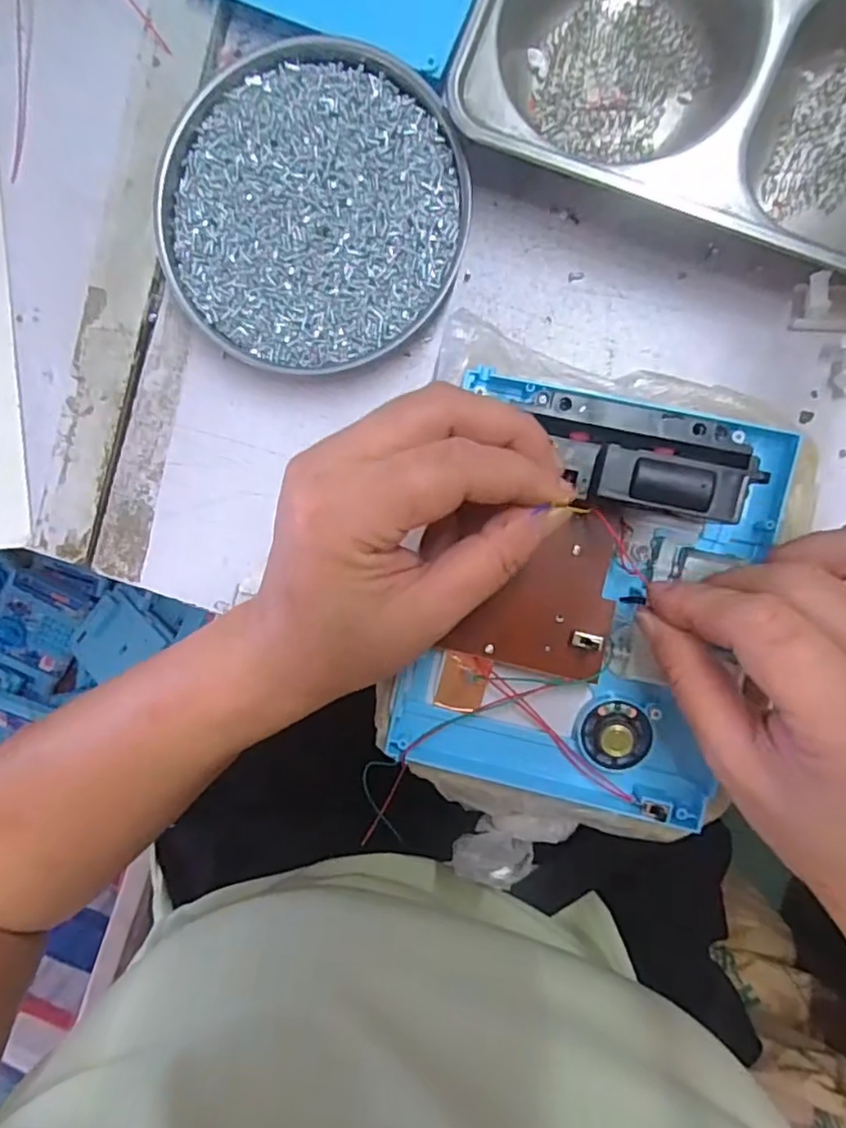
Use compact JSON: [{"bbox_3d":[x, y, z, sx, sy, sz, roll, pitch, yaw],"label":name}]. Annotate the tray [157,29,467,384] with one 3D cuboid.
[{"bbox_3d":[-0.050,-0.157,0.282,0.130,0.018,0.134,1,95,7],"label":"tray"}]

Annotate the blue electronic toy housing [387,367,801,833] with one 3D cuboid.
[{"bbox_3d":[0.063,0.020,0.247,0.133,0.039,0.168,12,96,6],"label":"blue electronic toy housing"}]

